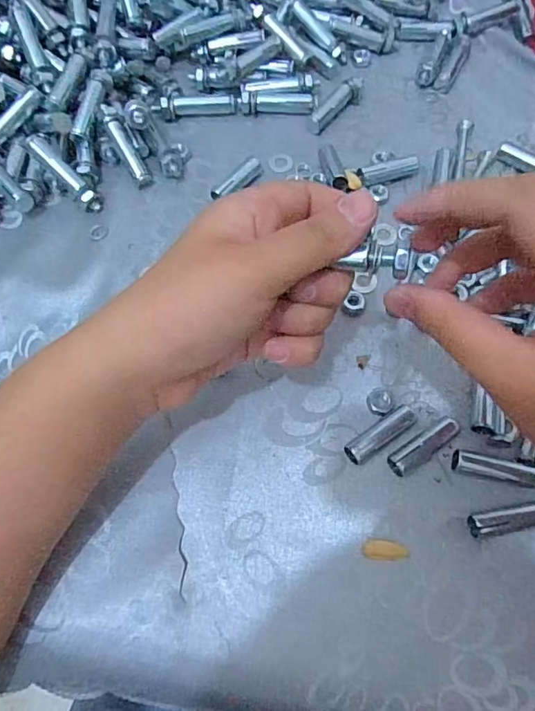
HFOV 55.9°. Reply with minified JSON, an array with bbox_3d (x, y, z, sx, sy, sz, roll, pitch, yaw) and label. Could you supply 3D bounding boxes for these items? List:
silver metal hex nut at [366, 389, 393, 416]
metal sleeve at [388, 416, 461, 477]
[{"bbox_3d":[0.059,0.024,0.264,0.013,0.004,0.014,30,69,12],"label":"silver metal hex nut"},{"bbox_3d":[0.078,0.045,0.253,0.039,0.009,0.013,-33,70,-14],"label":"metal sleeve"}]

